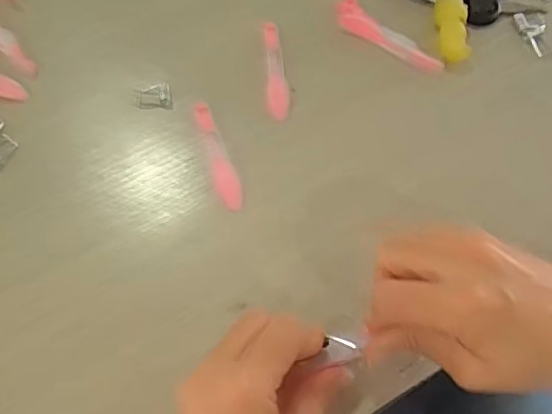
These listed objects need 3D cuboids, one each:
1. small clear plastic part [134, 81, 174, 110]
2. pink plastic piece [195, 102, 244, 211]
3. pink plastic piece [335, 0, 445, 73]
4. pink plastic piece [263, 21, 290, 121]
[{"bbox_3d":[-0.083,-0.076,0.381,0.025,0.004,0.021,-9,67,-5],"label":"small clear plastic part"},{"bbox_3d":[-0.039,-0.034,0.364,0.015,0.004,0.080,-21,68,-10],"label":"pink plastic piece"},{"bbox_3d":[0.079,-0.121,0.402,0.088,0.004,0.025,39,71,15],"label":"pink plastic piece"},{"bbox_3d":[-0.001,-0.097,0.390,0.016,0.007,0.080,-5,67,-3],"label":"pink plastic piece"}]

